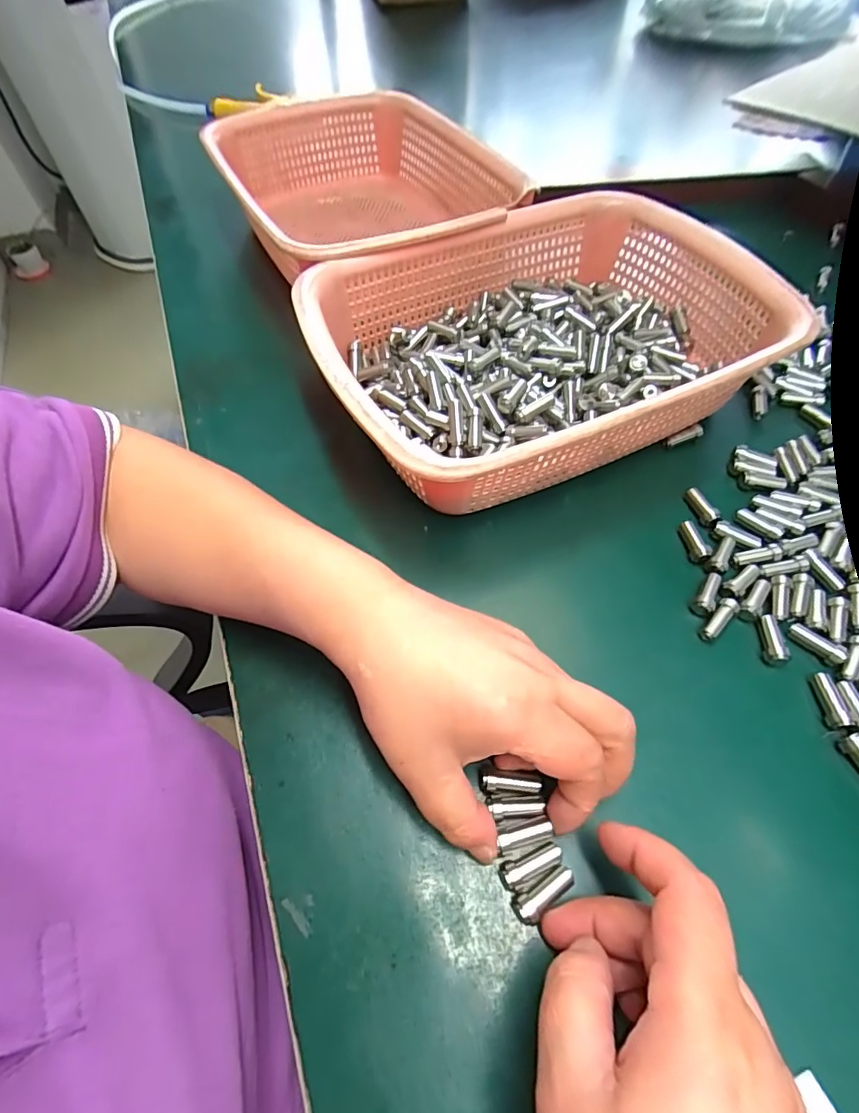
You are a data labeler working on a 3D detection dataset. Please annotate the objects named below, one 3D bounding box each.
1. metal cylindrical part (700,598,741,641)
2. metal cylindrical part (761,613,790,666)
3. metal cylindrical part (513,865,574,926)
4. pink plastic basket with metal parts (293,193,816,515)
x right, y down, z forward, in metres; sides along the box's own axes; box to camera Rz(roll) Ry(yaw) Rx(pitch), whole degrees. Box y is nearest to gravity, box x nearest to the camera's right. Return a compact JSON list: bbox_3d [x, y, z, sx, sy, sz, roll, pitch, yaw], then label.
[{"bbox_3d":[0.158,0.034,0.276,0.026,0.009,0.009,-38,64,-20],"label":"metal cylindrical part"},{"bbox_3d":[0.181,0.044,0.268,0.008,0.009,0.029,6,58,6],"label":"metal cylindrical part"},{"bbox_3d":[0.047,0.141,0.212,0.028,0.012,0.010,-26,60,-18],"label":"metal cylindrical part"},{"bbox_3d":[0.073,-0.140,0.347,0.282,0.080,0.212,-26,61,-14],"label":"pink plastic basket with metal parts"}]

